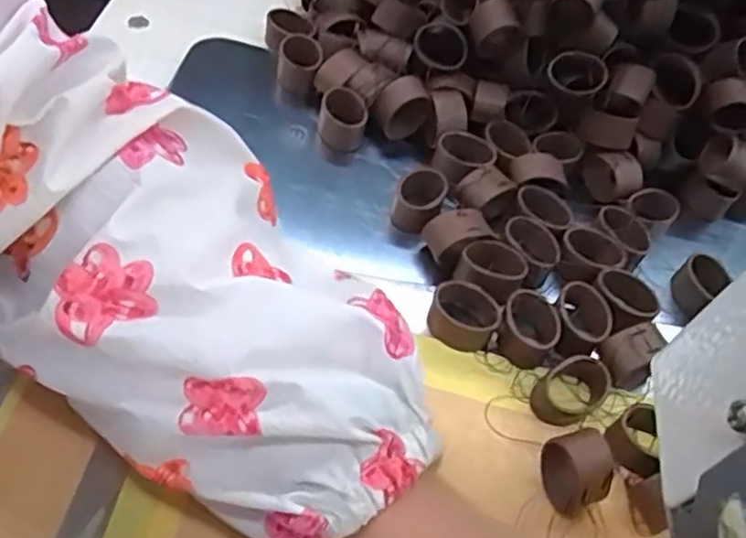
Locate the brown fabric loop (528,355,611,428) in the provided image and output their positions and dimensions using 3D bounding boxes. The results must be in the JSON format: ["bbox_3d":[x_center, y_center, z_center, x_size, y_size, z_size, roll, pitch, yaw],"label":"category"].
[{"bbox_3d":[0.087,0.055,0.309,0.026,0.022,0.031,40,54,16],"label":"brown fabric loop"}]

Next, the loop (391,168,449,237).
[{"bbox_3d":[0.023,-0.035,0.358,0.024,0.023,0.033,15,52,7],"label":"loop"}]

